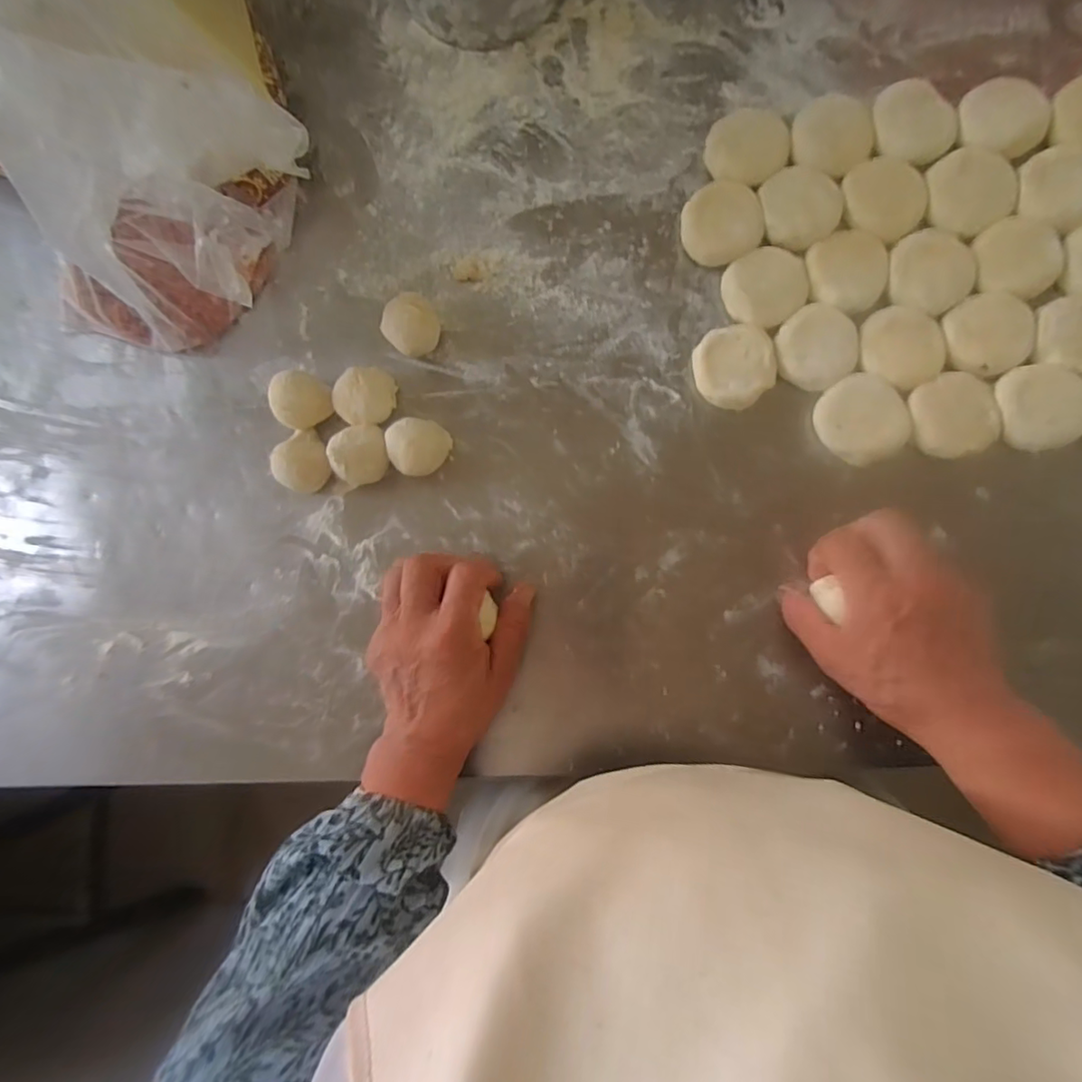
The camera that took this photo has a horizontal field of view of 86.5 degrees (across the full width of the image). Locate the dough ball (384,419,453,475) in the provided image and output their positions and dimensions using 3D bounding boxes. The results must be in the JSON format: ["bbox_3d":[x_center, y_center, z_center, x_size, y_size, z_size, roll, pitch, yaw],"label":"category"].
[{"bbox_3d":[-0.091,-0.071,0.425,0.040,0.037,0.043,0,86,5],"label":"dough ball"}]

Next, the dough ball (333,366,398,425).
[{"bbox_3d":[-0.130,-0.107,0.431,0.044,0.035,0.038,-42,84,1],"label":"dough ball"}]

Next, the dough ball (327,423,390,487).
[{"bbox_3d":[-0.133,-0.063,0.428,0.041,0.037,0.038,0,86,5],"label":"dough ball"}]

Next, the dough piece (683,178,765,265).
[{"bbox_3d":[0.133,-0.235,0.425,0.054,0.013,0.057,0,86,5],"label":"dough piece"}]

